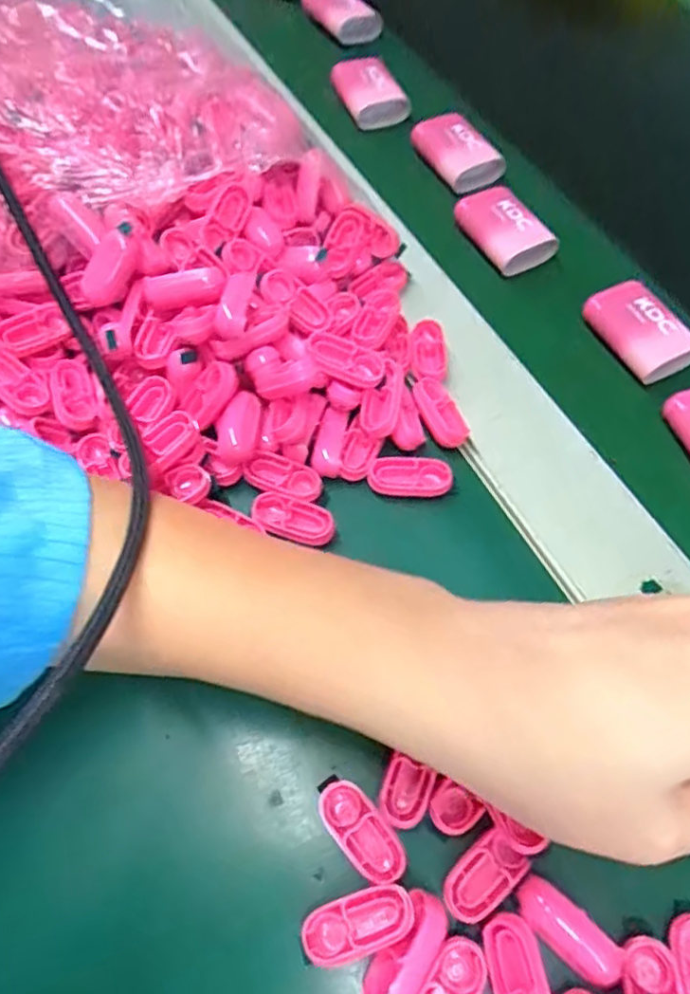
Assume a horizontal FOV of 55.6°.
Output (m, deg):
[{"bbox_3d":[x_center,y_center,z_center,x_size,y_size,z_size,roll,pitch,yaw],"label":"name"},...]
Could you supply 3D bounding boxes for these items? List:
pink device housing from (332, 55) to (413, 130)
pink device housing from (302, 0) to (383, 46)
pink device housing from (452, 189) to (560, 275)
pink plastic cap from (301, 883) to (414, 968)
[{"bbox_3d":[0.014,-0.254,0.412,0.041,0.021,0.045,-13,57,-10],"label":"pink device housing"},{"bbox_3d":[-0.001,-0.350,0.468,0.041,0.023,0.064,-22,60,-16],"label":"pink device housing"},{"bbox_3d":[0.083,-0.141,0.345,0.034,0.020,0.048,-30,62,-20],"label":"pink device housing"},{"bbox_3d":[0.004,0.131,0.200,0.034,0.010,0.016,-23,58,3],"label":"pink plastic cap"}]

